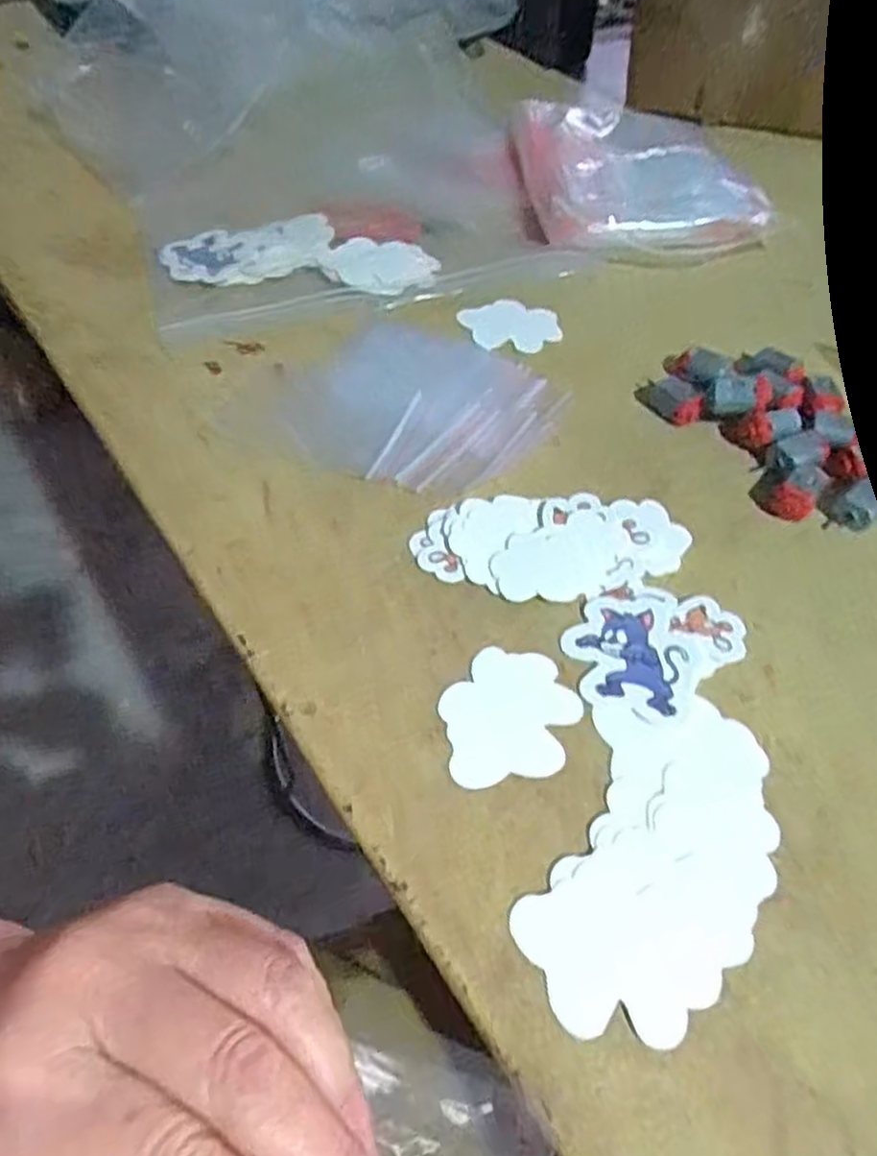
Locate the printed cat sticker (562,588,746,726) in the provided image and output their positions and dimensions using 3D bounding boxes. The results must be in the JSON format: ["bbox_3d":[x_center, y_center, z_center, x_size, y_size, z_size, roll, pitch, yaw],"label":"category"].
[{"bbox_3d":[0.091,0.028,0.321,0.073,0.004,0.057,-37,59,-24],"label":"printed cat sticker"}]

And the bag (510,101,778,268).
[{"bbox_3d":[0.141,-0.300,0.555,0.159,0.036,0.178,-6,52,-4],"label":"bag"}]

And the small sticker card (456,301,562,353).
[{"bbox_3d":[0.046,-0.158,0.470,0.059,0.004,0.052,-13,54,-15],"label":"small sticker card"}]

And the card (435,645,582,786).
[{"bbox_3d":[0.029,0.054,0.303,0.054,0.004,0.057,-8,52,-5],"label":"card"}]

